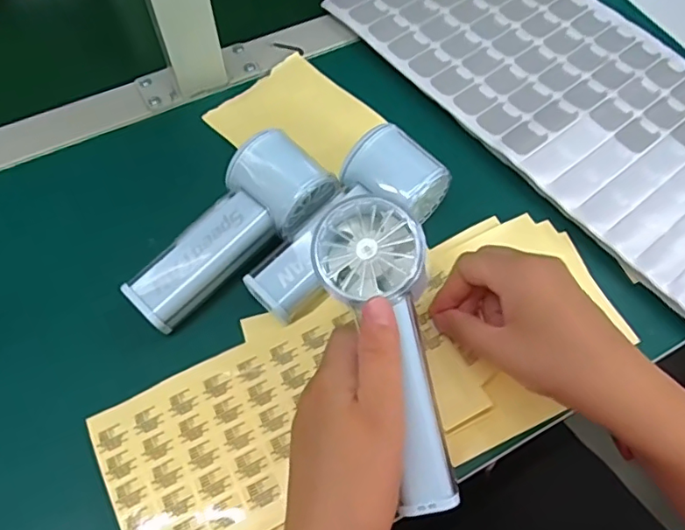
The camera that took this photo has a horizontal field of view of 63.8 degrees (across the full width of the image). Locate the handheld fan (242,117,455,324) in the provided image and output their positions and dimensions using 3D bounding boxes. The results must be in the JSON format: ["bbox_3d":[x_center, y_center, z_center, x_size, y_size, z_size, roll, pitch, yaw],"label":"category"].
[{"bbox_3d":[0.000,-0.027,0.366,0.059,0.045,0.149,40,69,18],"label":"handheld fan"}]

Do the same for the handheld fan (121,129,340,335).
[{"bbox_3d":[-0.072,-0.019,0.366,0.064,0.046,0.147,36,67,17],"label":"handheld fan"}]

